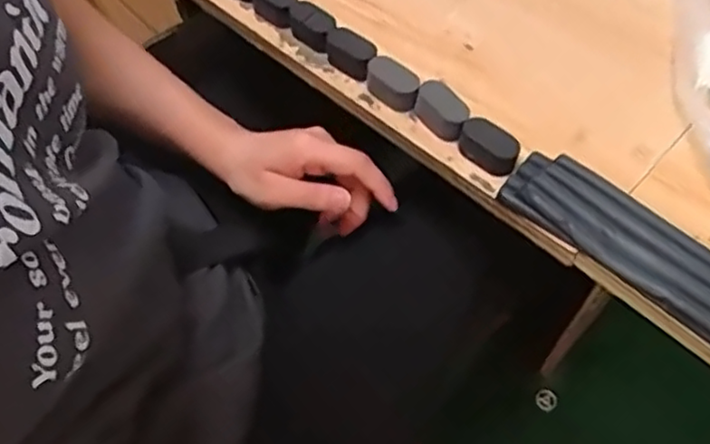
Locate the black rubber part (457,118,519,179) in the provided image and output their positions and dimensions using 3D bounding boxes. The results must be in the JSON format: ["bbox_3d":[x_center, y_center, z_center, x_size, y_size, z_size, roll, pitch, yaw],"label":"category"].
[{"bbox_3d":[0.079,-0.045,0.397,0.037,0.015,0.023,40,65,22],"label":"black rubber part"}]

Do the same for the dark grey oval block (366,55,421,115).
[{"bbox_3d":[0.024,-0.087,0.425,0.039,0.018,0.021,37,64,21],"label":"dark grey oval block"}]

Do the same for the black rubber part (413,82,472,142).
[{"bbox_3d":[0.053,-0.068,0.410,0.020,0.018,0.038,-31,63,-19],"label":"black rubber part"}]

